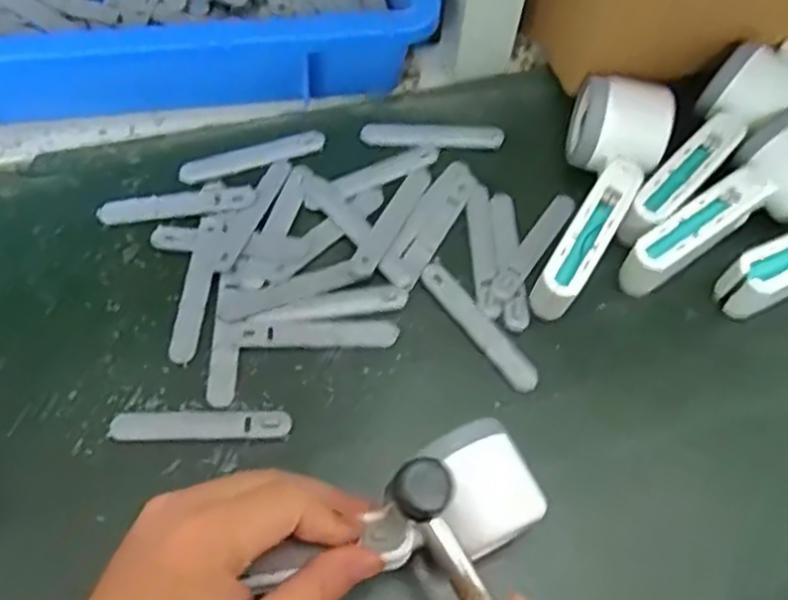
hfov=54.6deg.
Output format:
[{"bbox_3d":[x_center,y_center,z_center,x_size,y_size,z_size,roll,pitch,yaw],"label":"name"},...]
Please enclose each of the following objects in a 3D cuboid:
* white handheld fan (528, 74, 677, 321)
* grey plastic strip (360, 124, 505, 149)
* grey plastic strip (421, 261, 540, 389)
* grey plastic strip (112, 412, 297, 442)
[{"bbox_3d":[0.124,-0.064,0.470,0.060,0.049,0.156,21,65,8],"label":"white handheld fan"},{"bbox_3d":[0.027,-0.112,0.521,0.095,0.004,0.018,1,62,-4],"label":"grey plastic strip"},{"bbox_3d":[0.051,0.015,0.455,0.018,0.004,0.095,-33,69,-19],"label":"grey plastic strip"},{"bbox_3d":[-0.106,0.070,0.422,0.097,0.004,0.014,0,62,-4],"label":"grey plastic strip"}]

